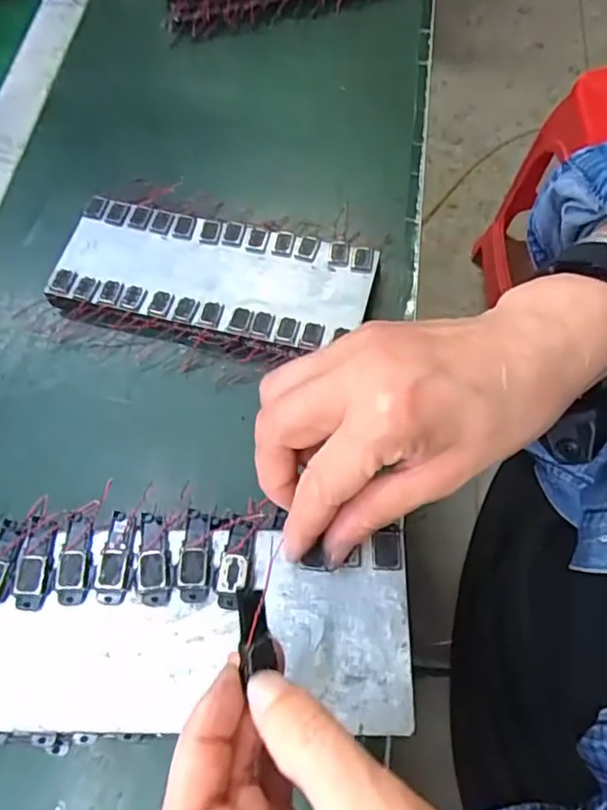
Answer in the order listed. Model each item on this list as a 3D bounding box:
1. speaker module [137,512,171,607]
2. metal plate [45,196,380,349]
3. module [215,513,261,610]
[{"bbox_3d":[-0.066,0.067,0.266,0.014,0.005,0.041,-8,67,-1],"label":"speaker module"},{"bbox_3d":[-0.058,-0.083,0.389,0.197,0.024,0.078,14,66,6],"label":"metal plate"},{"bbox_3d":[-0.030,0.068,0.263,0.013,0.004,0.039,9,67,6],"label":"module"}]

